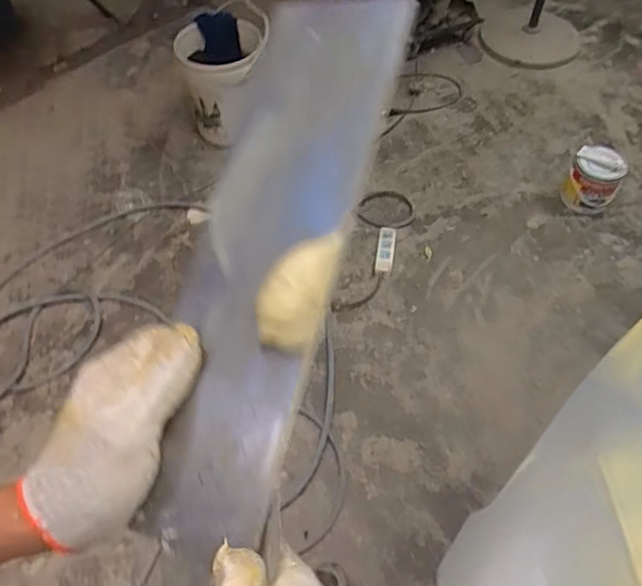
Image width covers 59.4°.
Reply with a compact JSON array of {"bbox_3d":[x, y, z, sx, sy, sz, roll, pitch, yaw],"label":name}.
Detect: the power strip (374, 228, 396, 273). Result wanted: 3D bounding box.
[{"bbox_3d":[0.208,-0.136,1.808,0.055,0.028,0.168,8,58,4],"label":"power strip"}]

